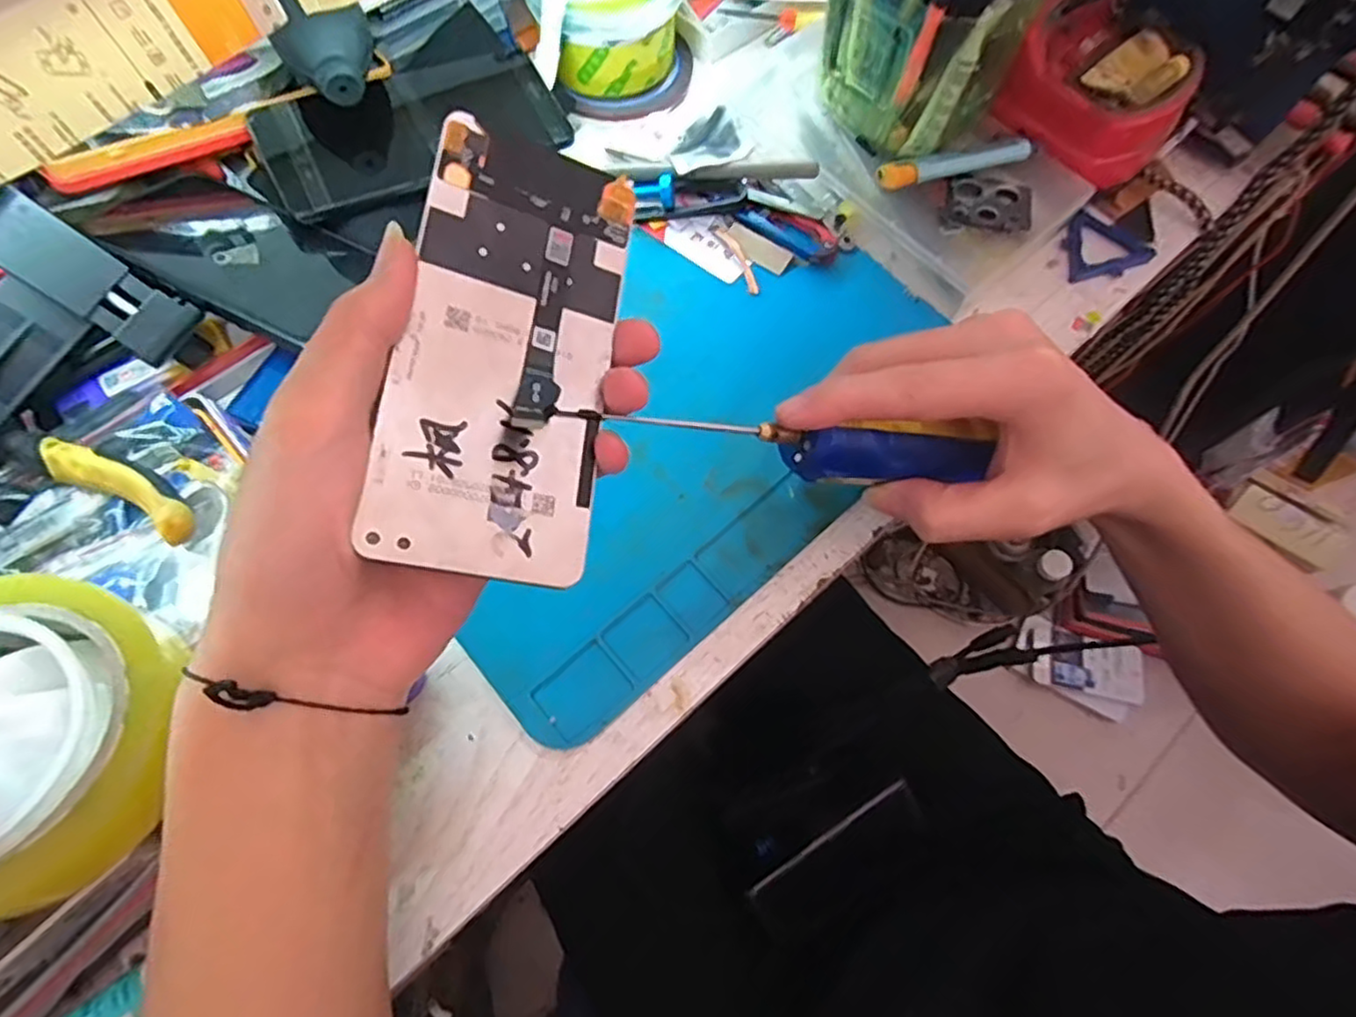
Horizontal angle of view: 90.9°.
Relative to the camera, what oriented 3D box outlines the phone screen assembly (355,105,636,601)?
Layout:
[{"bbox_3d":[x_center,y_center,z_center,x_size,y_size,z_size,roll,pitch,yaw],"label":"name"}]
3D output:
[{"bbox_3d":[-0.055,-0.054,0.220,0.065,0.006,0.149,12,75,-22],"label":"phone screen assembly"}]

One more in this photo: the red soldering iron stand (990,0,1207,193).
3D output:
[{"bbox_3d":[0.235,-0.234,0.374,0.089,0.058,0.091,42,73,15],"label":"red soldering iron stand"}]

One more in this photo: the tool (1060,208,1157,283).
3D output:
[{"bbox_3d":[0.241,-0.151,0.384,0.056,0.010,0.043,-27,71,-11],"label":"tool"}]

